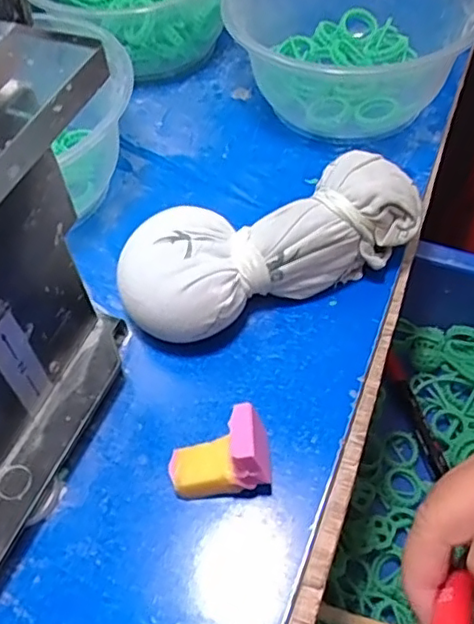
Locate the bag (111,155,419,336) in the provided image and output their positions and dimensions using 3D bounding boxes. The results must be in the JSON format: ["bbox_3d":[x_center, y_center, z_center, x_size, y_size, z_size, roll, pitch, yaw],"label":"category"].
[{"bbox_3d":[0.015,-0.030,0.275,0.137,0.045,0.060,-22,55,-13],"label":"bag"}]

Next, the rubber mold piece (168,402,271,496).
[{"bbox_3d":[-0.007,0.052,0.228,0.036,0.026,0.026,-5,53,0],"label":"rubber mold piece"}]

